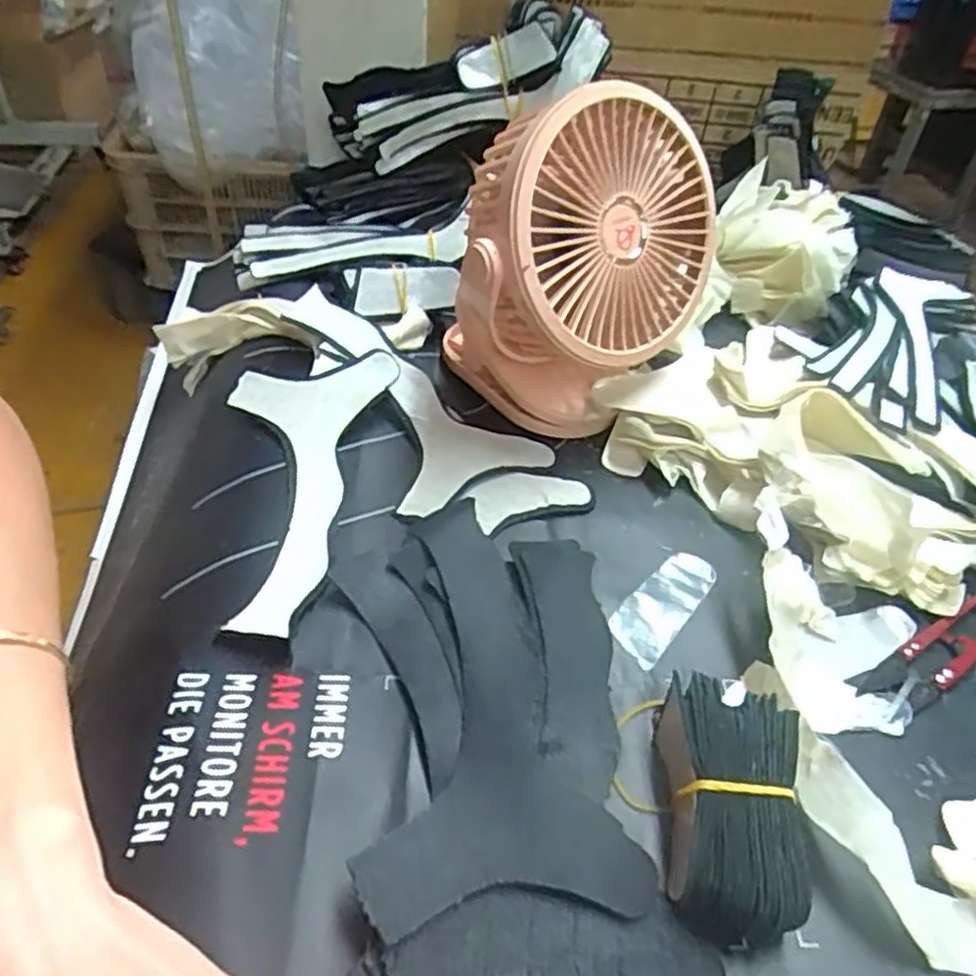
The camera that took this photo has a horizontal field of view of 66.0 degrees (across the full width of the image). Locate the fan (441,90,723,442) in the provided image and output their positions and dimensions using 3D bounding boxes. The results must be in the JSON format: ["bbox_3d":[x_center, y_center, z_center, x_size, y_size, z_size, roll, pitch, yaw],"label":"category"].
[{"bbox_3d":[0.048,-0.117,0.398,0.126,0.164,0.118,-3,45,-10],"label":"fan"}]

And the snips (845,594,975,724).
[{"bbox_3d":[0.200,0.070,0.329,0.098,0.010,0.023,-21,50,-25],"label":"snips"}]

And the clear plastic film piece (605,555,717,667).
[{"bbox_3d":[0.080,0.053,0.346,0.026,0.005,0.067,32,49,24],"label":"clear plastic film piece"}]

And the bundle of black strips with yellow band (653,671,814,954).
[{"bbox_3d":[0.084,0.110,0.261,0.045,0.031,0.078,10,44,4],"label":"bundle of black strips with yellow band"}]

